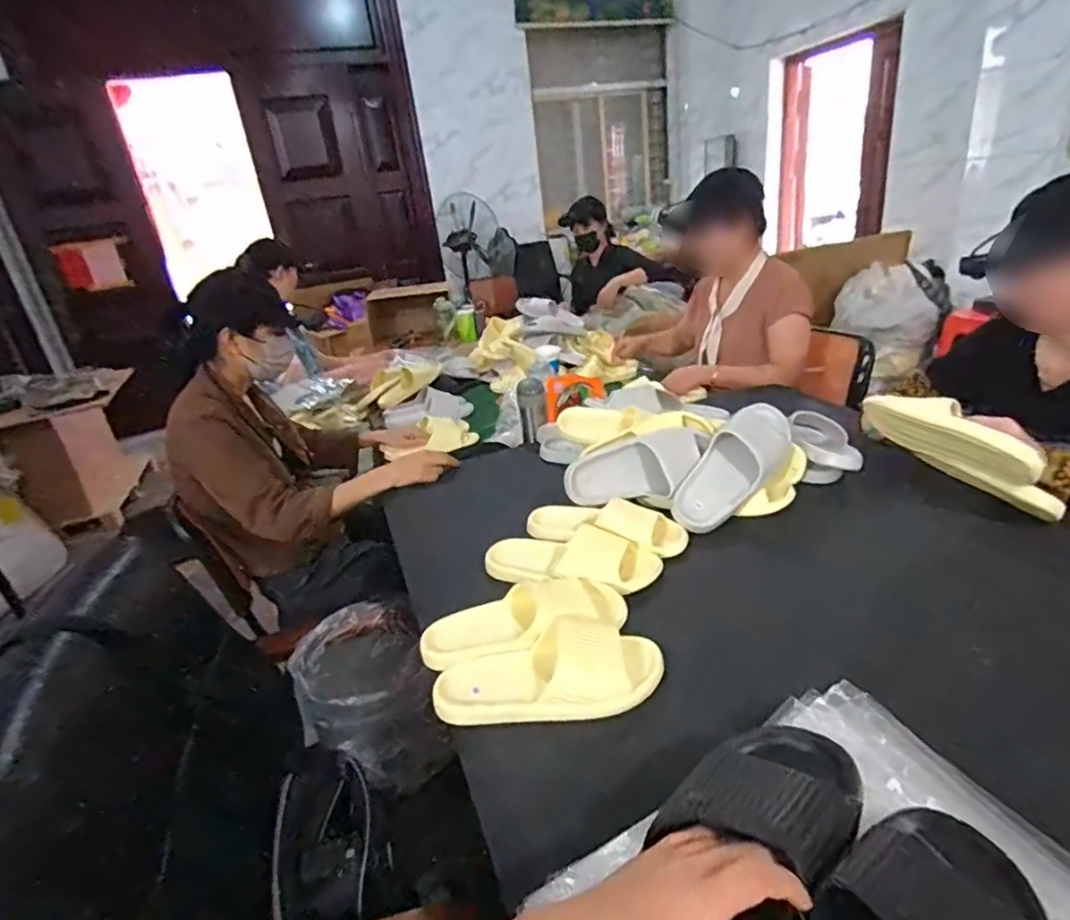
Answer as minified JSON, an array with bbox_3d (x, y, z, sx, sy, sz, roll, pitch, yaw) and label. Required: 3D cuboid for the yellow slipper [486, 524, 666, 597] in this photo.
[{"bbox_3d":[0.046,0.140,0.830,0.246,0.055,0.107,6,27,28],"label":"yellow slipper"}]

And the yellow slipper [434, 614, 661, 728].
[{"bbox_3d":[0.013,0.225,0.629,0.246,0.061,0.091,-7,23,2],"label":"yellow slipper"}]

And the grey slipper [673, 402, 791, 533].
[{"bbox_3d":[0.315,0.010,0.923,0.265,0.088,0.094,-46,37,-17],"label":"grey slipper"}]

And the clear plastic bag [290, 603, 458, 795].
[{"bbox_3d":[-0.285,0.404,1.005,0.213,0.246,0.175,-14,24,-15],"label":"clear plastic bag"}]

